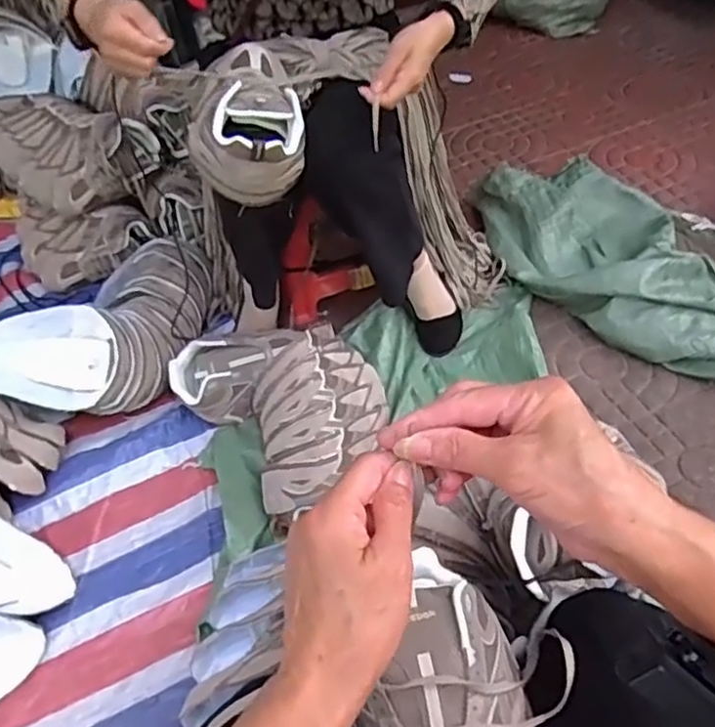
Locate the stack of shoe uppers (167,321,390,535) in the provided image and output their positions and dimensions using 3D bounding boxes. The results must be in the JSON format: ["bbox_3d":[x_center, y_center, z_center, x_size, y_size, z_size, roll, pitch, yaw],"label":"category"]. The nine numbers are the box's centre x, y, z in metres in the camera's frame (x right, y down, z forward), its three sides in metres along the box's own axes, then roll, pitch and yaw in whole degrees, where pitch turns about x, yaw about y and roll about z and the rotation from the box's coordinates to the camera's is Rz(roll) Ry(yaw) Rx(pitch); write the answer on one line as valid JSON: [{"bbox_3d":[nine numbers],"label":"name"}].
[{"bbox_3d":[-0.112,0.035,1.093,0.283,0.141,0.380,-32,50,-22],"label":"stack of shoe uppers"}]

